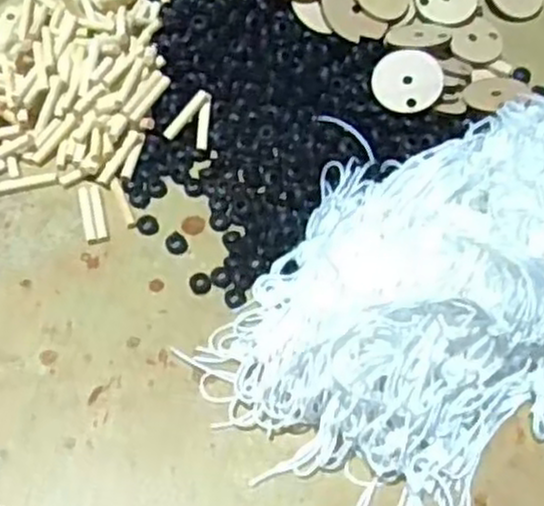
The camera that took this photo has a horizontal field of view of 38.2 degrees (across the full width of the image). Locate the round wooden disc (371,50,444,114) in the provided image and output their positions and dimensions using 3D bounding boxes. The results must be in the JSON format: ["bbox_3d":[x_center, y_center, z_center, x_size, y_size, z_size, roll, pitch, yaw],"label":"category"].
[{"bbox_3d":[0.068,-0.087,0.395,0.034,0.004,0.034,-3,78,15],"label":"round wooden disc"}]

